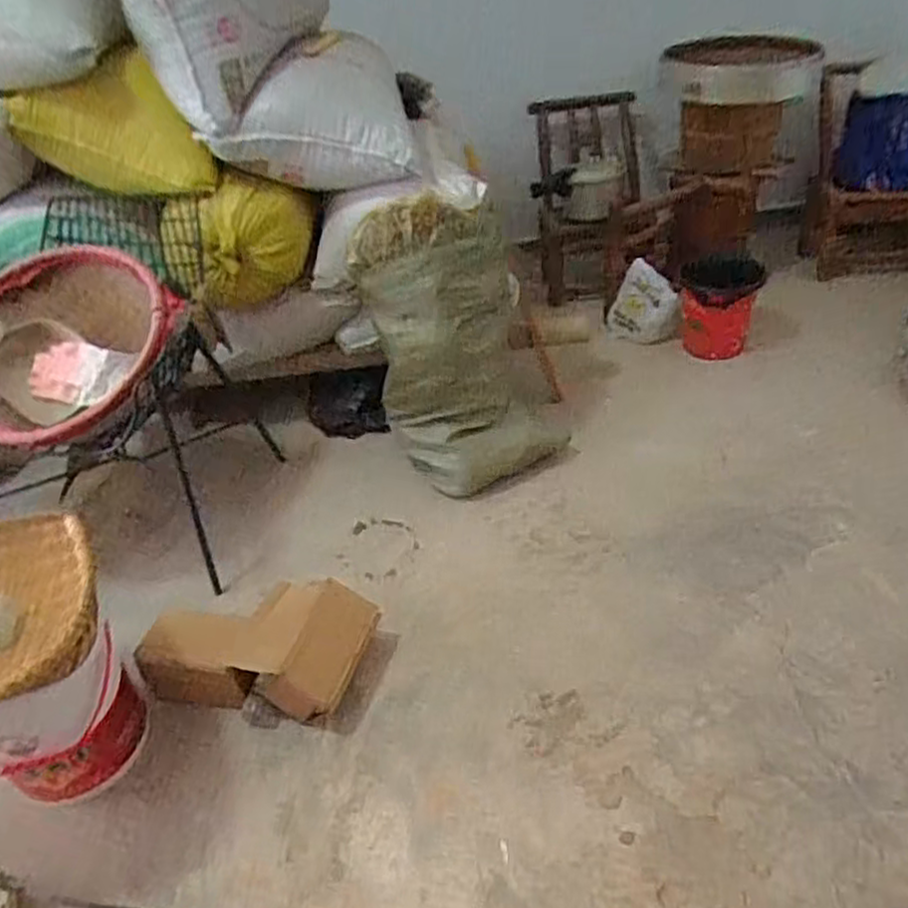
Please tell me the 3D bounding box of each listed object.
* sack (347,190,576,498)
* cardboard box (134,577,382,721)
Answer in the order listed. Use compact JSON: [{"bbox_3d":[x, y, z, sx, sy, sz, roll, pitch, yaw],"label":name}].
[{"bbox_3d":[0.017,-0.263,1.846,0.453,0.650,0.378,-11,40,-9],"label":"sack"},{"bbox_3d":[-0.377,0.370,1.474,0.413,0.142,0.234,6,40,12],"label":"cardboard box"}]

